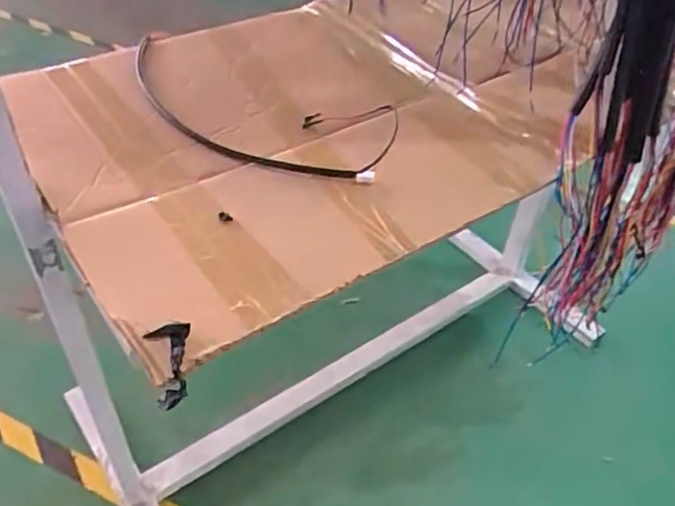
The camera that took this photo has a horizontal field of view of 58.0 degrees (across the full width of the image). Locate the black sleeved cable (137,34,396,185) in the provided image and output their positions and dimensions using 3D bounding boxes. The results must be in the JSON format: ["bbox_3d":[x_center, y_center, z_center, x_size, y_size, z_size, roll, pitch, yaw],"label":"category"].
[{"bbox_3d":[-0.109,-0.167,0.708,0.368,0.040,0.156,15,44,16],"label":"black sleeved cable"}]

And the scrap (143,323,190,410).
[{"bbox_3d":[-0.130,0.087,0.467,0.033,0.008,0.065,-4,69,-6],"label":"scrap"}]

